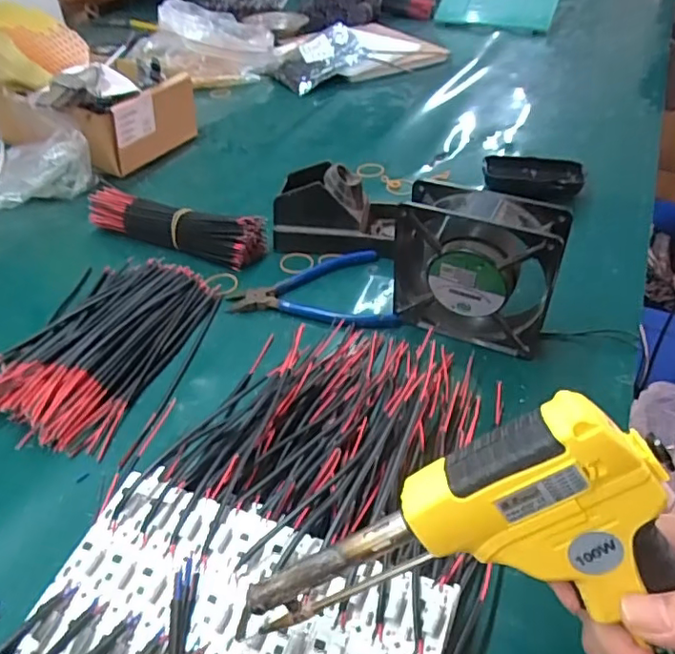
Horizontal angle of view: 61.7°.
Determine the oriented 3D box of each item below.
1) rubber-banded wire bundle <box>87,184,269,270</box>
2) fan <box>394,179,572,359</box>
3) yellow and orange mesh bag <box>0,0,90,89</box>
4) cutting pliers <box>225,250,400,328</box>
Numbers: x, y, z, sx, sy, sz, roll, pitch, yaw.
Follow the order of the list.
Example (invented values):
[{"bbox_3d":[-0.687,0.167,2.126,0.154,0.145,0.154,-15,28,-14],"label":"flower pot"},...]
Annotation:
[{"bbox_3d":[-0.170,-0.106,0.581,0.197,0.042,0.044,15,44,20],"label":"rubber-banded wire bundle"},{"bbox_3d":[0.105,-0.043,0.437,0.120,0.119,0.045,18,45,23],"label":"fan"},{"bbox_3d":[-0.365,-0.315,0.636,0.154,0.089,0.047,10,42,14],"label":"yellow and orange mesh bag"},{"bbox_3d":[-0.024,-0.033,0.515,0.144,0.010,0.104,-3,40,-1],"label":"cutting pliers"}]

